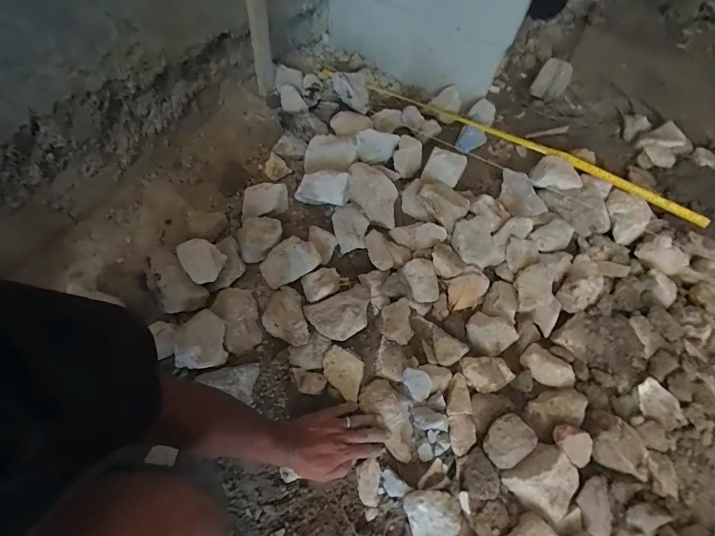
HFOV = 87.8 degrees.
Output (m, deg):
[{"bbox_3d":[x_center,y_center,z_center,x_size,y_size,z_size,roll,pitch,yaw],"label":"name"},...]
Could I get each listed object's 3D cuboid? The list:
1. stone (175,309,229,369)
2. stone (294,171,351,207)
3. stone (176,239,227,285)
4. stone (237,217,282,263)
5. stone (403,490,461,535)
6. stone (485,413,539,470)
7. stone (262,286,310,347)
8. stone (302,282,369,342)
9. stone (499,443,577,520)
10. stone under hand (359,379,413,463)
[{"bbox_3d":[-0.262,0.120,0.623,0.074,0.038,0.092,-13,63,-12],"label":"stone"},{"bbox_3d":[-0.071,-0.167,0.776,0.111,0.070,0.051,12,60,2],"label":"stone"},{"bbox_3d":[-0.271,-0.015,0.657,0.074,0.046,0.074,-1,95,-15],"label":"stone"},{"bbox_3d":[-0.194,-0.063,0.741,0.100,0.051,0.072,-35,69,-22],"label":"stone"},{"bbox_3d":[0.108,0.359,0.534,0.082,0.041,0.066,5,60,-2],"label":"stone"},{"bbox_3d":[0.234,0.267,0.575,0.068,0.038,0.061,-36,69,-22],"label":"stone"},{"bbox_3d":[-0.131,0.081,0.649,0.071,0.043,0.109,-13,63,-12],"label":"stone"},{"bbox_3d":[-0.025,0.083,0.662,0.118,0.037,0.079,-24,66,-17],"label":"stone"},{"bbox_3d":[0.285,0.316,0.549,0.094,0.044,0.087,-33,68,-21],"label":"stone"},{"bbox_3d":[0.056,0.246,0.607,0.069,0.043,0.127,-22,67,-16],"label":"stone under hand"}]

